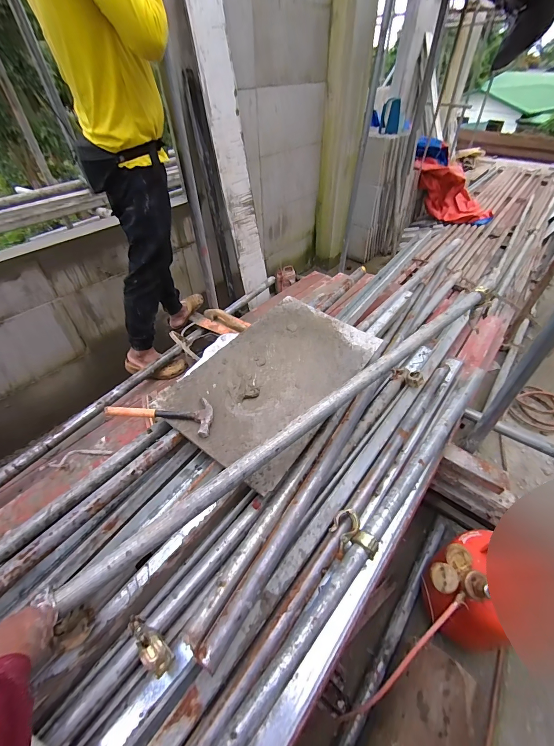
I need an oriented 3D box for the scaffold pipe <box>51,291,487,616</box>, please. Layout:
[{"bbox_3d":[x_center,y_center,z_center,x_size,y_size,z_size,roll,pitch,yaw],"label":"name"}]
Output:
[{"bbox_3d":[0.172,0.070,0.873,1.477,0.037,0.055,-32,53,-23],"label":"scaffold pipe"}]

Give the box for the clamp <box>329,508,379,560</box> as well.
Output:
[{"bbox_3d":[0.195,0.420,0.815,0.097,0.054,0.118,-9,46,-8],"label":"clamp"}]

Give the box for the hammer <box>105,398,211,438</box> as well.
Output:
[{"bbox_3d":[-0.339,0.106,0.940,0.303,0.049,0.122,6,46,7],"label":"hammer"}]

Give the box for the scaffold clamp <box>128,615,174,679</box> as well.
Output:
[{"bbox_3d":[-0.274,0.557,0.657,0.139,0.059,0.046,17,46,37],"label":"scaffold clamp"}]

